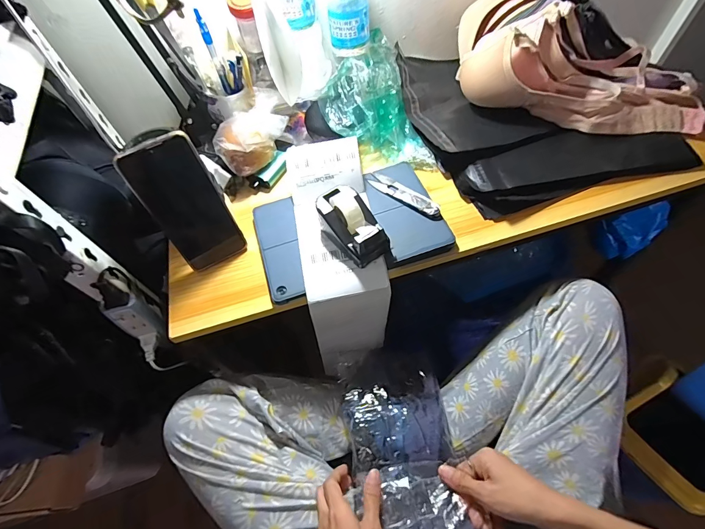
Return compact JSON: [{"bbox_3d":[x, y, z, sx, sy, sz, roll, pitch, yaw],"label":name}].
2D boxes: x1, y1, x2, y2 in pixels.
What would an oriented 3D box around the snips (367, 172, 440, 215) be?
[{"bbox_3d":[0.070,-0.100,0.484,0.114,0.012,0.025,35,67,23],"label":"snips"}]

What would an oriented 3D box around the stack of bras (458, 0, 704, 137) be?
[{"bbox_3d":[0.325,-0.292,0.497,0.341,0.127,0.160,13,60,13],"label":"stack of bras"}]

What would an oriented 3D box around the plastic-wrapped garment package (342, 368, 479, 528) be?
[{"bbox_3d":[0.063,0.232,0.436,0.131,0.034,0.192,-7,53,-5],"label":"plastic-wrapped garment package"}]

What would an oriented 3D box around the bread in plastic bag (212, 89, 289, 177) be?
[{"bbox_3d":[-0.143,-0.193,0.514,0.064,0.060,0.114,35,67,23],"label":"bread in plastic bag"}]

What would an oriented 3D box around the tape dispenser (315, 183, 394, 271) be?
[{"bbox_3d":[-0.003,-0.053,0.434,0.059,0.056,0.102,-28,60,-12],"label":"tape dispenser"}]

